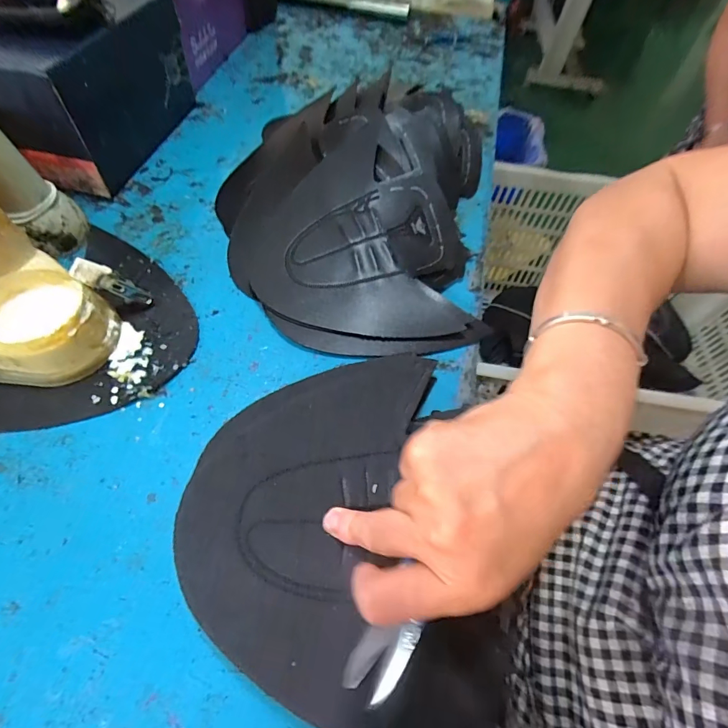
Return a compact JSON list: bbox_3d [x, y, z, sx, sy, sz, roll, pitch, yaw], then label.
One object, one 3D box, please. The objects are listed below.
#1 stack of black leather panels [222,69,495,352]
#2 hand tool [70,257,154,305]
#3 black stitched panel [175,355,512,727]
[{"bbox_3d":[-0.012,-0.179,0.395,0.266,0.066,0.356,7,58,1],"label":"stack of black leather panels"},{"bbox_3d":[-0.198,-0.064,0.316,0.015,0.059,0.017,28,88,40],"label":"hand tool"},{"bbox_3d":[-0.018,0.089,0.232,0.165,0.016,0.206,-5,59,-9],"label":"black stitched panel"}]

